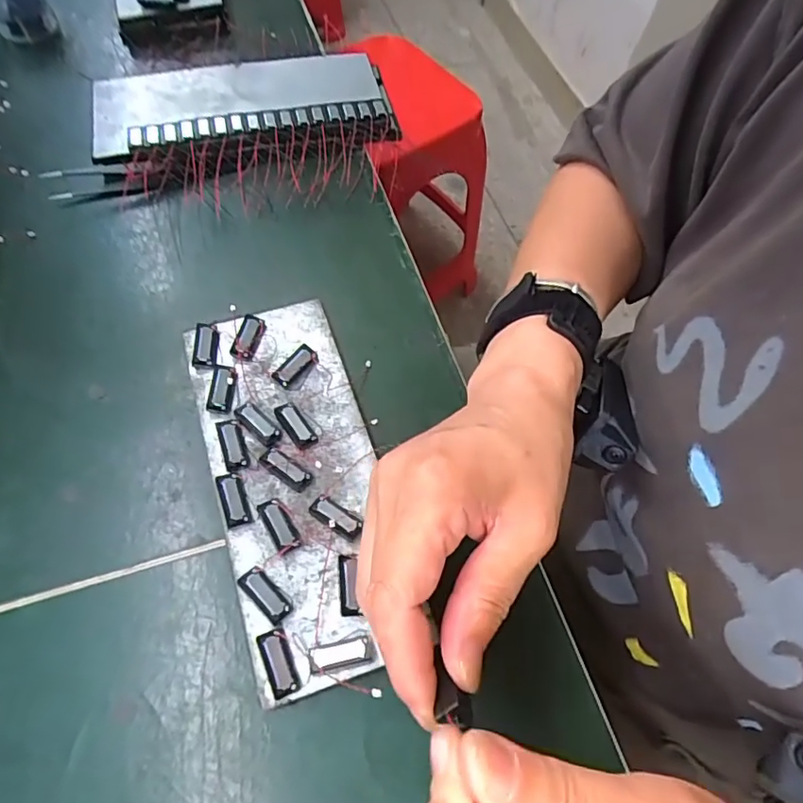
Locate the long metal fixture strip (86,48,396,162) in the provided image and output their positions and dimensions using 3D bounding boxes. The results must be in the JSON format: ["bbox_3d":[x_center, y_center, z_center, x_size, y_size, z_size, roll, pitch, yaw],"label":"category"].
[{"bbox_3d":[-0.114,-0.218,0.401,0.210,0.015,0.102,-10,65,-7],"label":"long metal fixture strip"}]

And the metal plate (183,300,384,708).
[{"bbox_3d":[-0.054,0.035,0.282,0.078,0.010,0.196,-17,66,-10],"label":"metal plate"}]

